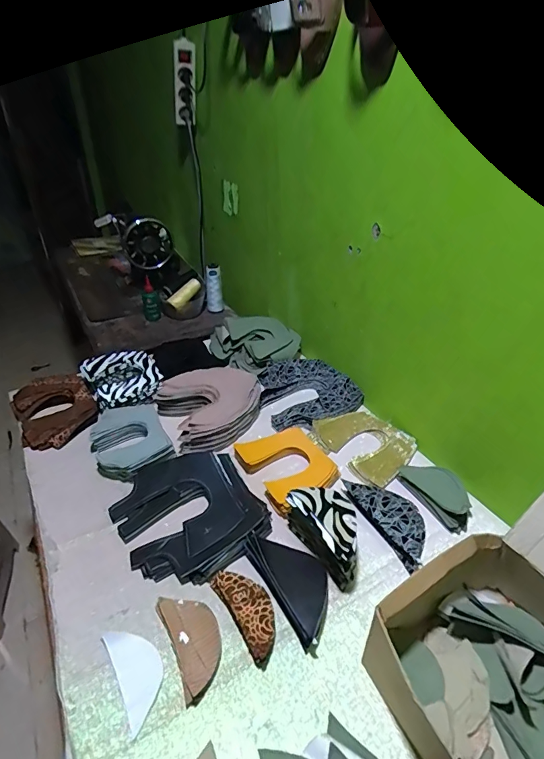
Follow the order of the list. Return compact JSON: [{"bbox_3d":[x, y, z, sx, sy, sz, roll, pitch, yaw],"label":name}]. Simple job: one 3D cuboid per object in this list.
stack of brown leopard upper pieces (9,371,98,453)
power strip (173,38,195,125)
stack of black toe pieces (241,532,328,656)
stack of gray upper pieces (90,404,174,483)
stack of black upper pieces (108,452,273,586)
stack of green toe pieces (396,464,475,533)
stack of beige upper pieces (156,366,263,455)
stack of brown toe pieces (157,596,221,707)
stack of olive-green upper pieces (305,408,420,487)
[{"bbox_3d":[-0.420,0.058,0.841,0.137,0.041,0.182,-20,40,-27],"label":"stack of brown leopard upper pieces"},{"bbox_3d":[-0.217,-0.734,1.072,0.053,0.195,0.031,-16,67,-17],"label":"power strip"},{"bbox_3d":[0.031,0.253,0.549,0.071,0.022,0.153,-18,39,-24],"label":"stack of black toe pieces"},{"bbox_3d":[-0.250,0.106,0.758,0.120,0.027,0.168,-18,39,-24],"label":"stack of gray upper pieces"},{"bbox_3d":[-0.124,0.193,0.639,0.188,0.027,0.203,-20,40,-27],"label":"stack of black upper pieces"},{"bbox_3d":[0.252,0.168,0.662,0.061,0.034,0.124,-17,39,-23],"label":"stack of green toe pieces"},{"bbox_3d":[-0.112,0.047,0.829,0.184,0.055,0.185,-18,39,-25],"label":"stack of beige upper pieces"},{"bbox_3d":[-0.091,0.301,0.503,0.057,0.014,0.119,-16,38,-22],"label":"stack of brown toe pieces"},{"bbox_3d":[0.167,0.111,0.770,0.130,0.026,0.162,-24,42,-31],"label":"stack of olive-green upper pieces"}]

